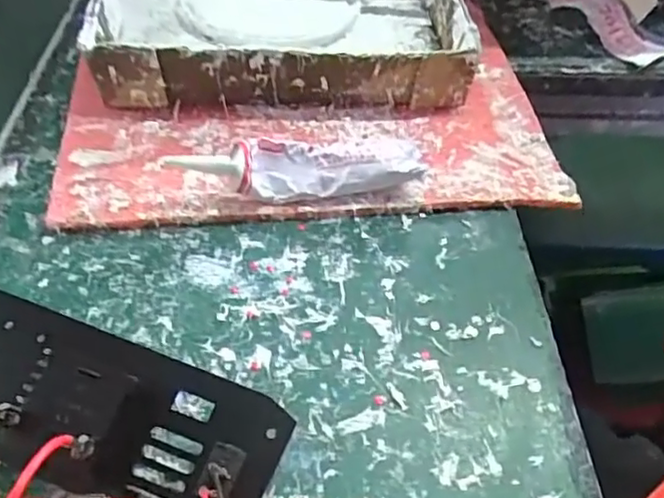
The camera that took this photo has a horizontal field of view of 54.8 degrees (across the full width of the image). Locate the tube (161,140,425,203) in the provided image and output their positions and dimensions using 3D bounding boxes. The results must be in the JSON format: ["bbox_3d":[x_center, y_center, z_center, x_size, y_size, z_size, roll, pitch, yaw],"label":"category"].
[{"bbox_3d":[-0.017,-0.041,0.326,0.123,0.028,0.022,-3,48,-8],"label":"tube"}]

